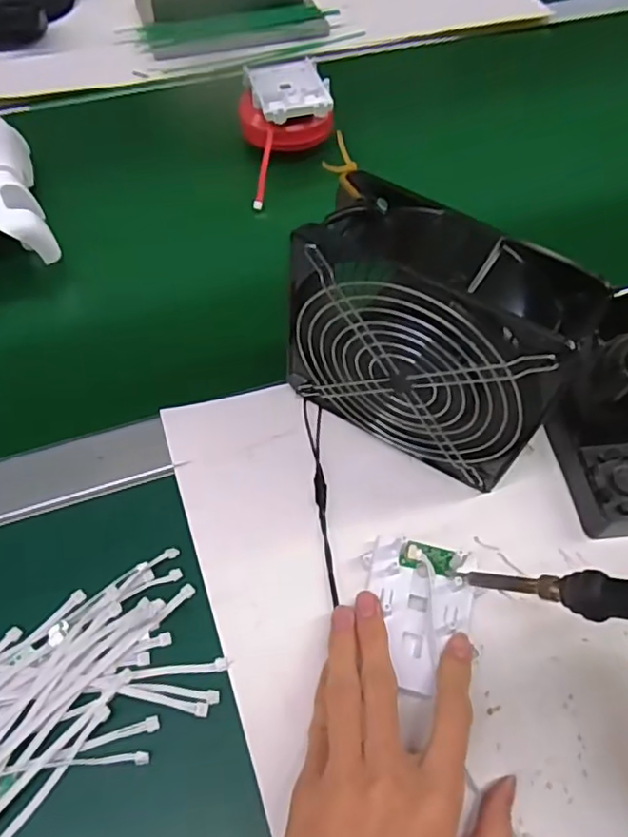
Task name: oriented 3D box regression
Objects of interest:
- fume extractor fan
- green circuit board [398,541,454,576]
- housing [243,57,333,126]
[{"bbox_3d":[0.062,-0.040,0.354,0.145,0.155,0.060,27,61,14],"label":"fume extractor fan"},{"bbox_3d":[0.064,0.081,0.357,0.030,0.008,0.016,13,59,6],"label":"green circuit board"},{"bbox_3d":[-0.024,-0.297,0.554,0.072,0.010,0.088,-7,59,-7],"label":"housing"}]

